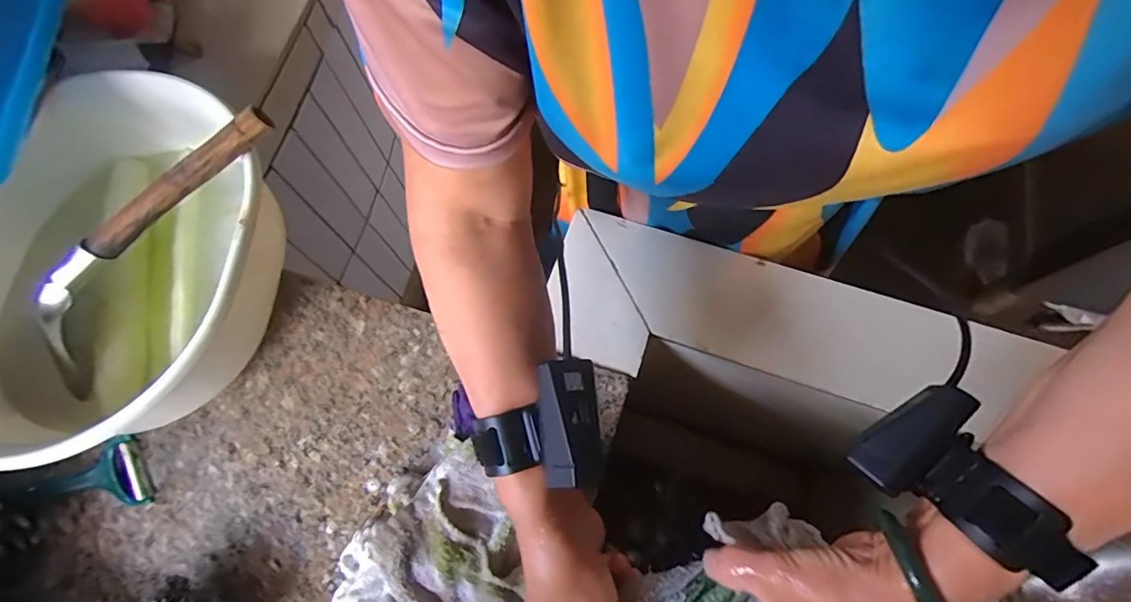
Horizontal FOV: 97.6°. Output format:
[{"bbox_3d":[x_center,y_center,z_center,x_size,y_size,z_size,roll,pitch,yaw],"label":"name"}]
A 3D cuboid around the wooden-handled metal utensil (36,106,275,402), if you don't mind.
[{"bbox_3d":[-0.335,-0.041,0.390,0.284,0.049,0.050,-44,79,6],"label":"wooden-handled metal utensil"}]

